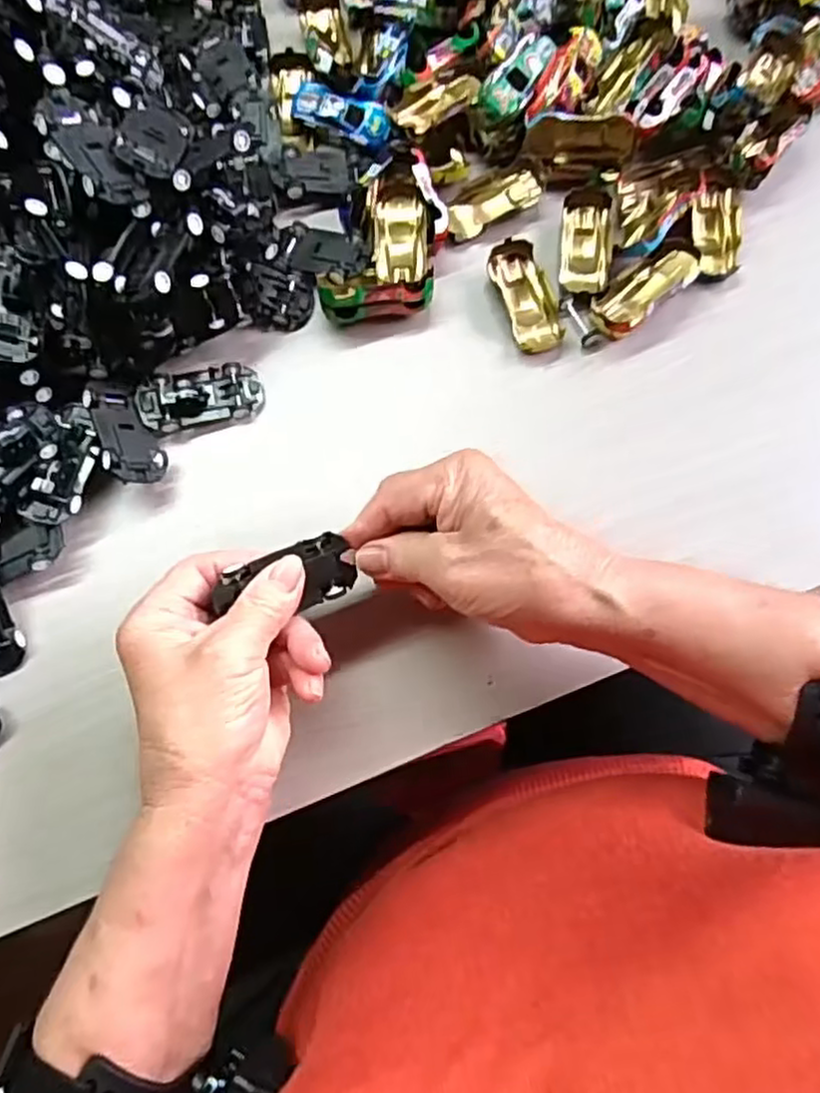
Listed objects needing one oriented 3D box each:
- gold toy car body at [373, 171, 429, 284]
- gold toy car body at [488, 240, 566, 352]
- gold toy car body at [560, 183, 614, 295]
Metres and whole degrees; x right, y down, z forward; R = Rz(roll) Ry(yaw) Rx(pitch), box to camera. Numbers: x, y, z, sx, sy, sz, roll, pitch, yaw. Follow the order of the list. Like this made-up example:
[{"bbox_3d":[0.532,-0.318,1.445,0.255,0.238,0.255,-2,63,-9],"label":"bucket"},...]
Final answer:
[{"bbox_3d":[-0.005,-0.183,0.419,0.031,0.020,0.066,-2,75,0],"label":"gold toy car body"},{"bbox_3d":[0.068,-0.143,0.413,0.029,0.018,0.062,-20,76,-5],"label":"gold toy car body"},{"bbox_3d":[0.104,-0.179,0.425,0.029,0.017,0.061,3,88,1],"label":"gold toy car body"}]

